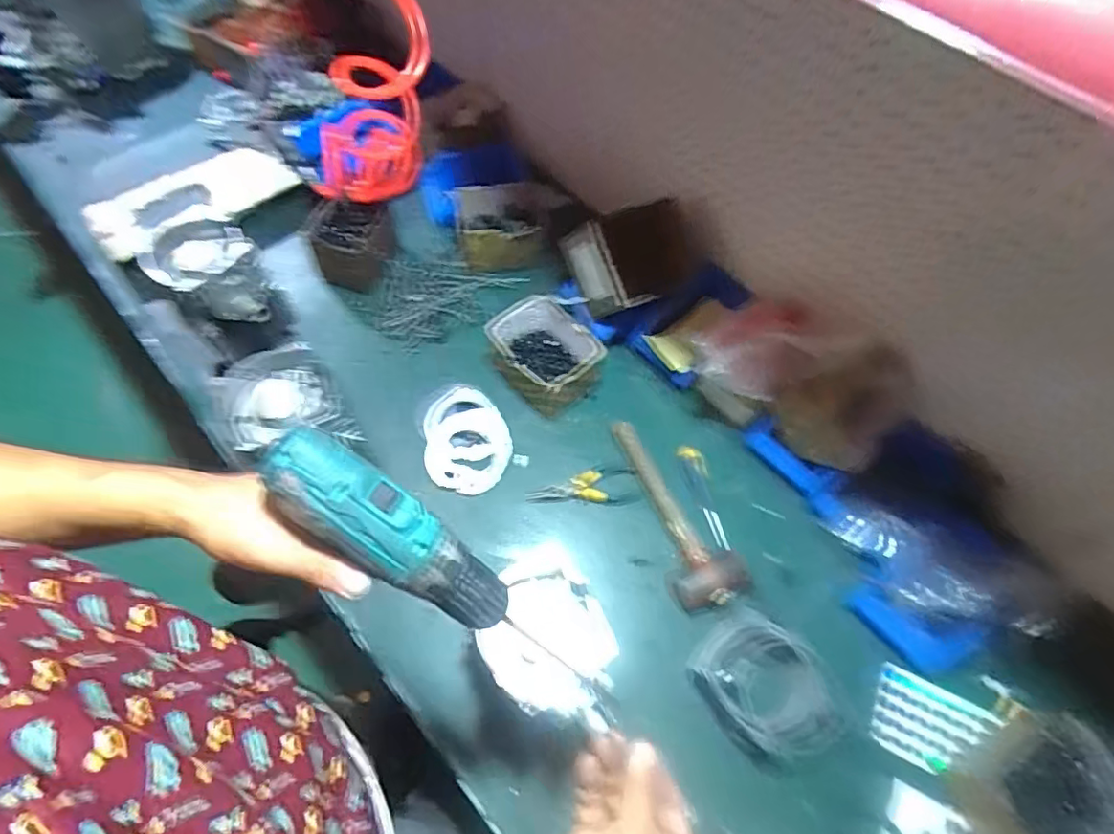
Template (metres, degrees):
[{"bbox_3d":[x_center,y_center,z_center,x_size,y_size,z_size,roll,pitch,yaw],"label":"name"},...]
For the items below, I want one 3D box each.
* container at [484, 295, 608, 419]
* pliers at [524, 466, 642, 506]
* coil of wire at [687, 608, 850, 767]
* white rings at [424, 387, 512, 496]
[{"bbox_3d":[-0.014,-0.092,0.846,0.137,0.099,0.151,-31,69,-17],"label":"container"},{"bbox_3d":[0.037,0.097,0.795,0.157,0.014,0.057,-1,63,-3],"label":"pliers"},{"bbox_3d":[0.251,0.322,0.655,0.123,0.058,0.165,-31,68,-17],"label":"coil of wire"},{"bbox_3d":[-0.129,0.034,0.809,0.121,0.010,0.158,0,73,-14],"label":"white rings"}]

